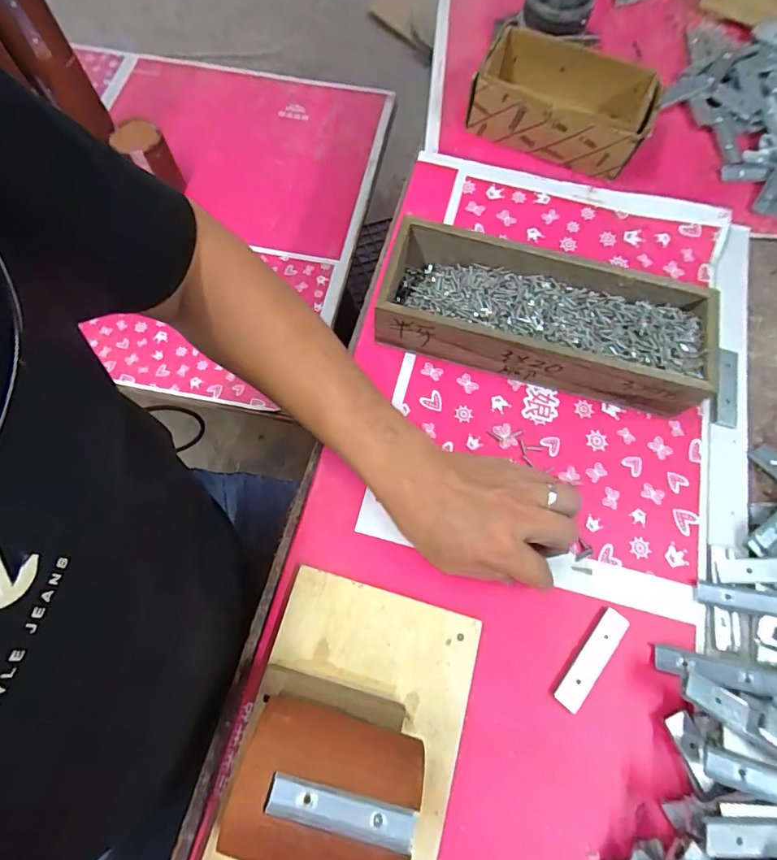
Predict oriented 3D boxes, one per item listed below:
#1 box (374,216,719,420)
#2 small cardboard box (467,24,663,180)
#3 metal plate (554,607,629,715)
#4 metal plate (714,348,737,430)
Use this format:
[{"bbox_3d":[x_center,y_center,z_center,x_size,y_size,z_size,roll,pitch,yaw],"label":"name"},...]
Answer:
[{"bbox_3d":[0.132,-0.099,0.421,0.286,0.064,0.107,14,71,4],"label":"box"},{"bbox_3d":[0.191,-0.364,0.522,0.184,0.054,0.118,19,71,6],"label":"small cardboard box"},{"bbox_3d":[0.153,0.172,0.354,0.021,0.004,0.080,39,74,12],"label":"metal plate"},{"bbox_3d":[0.317,-0.040,0.443,0.022,0.004,0.079,17,73,-4],"label":"metal plate"}]

